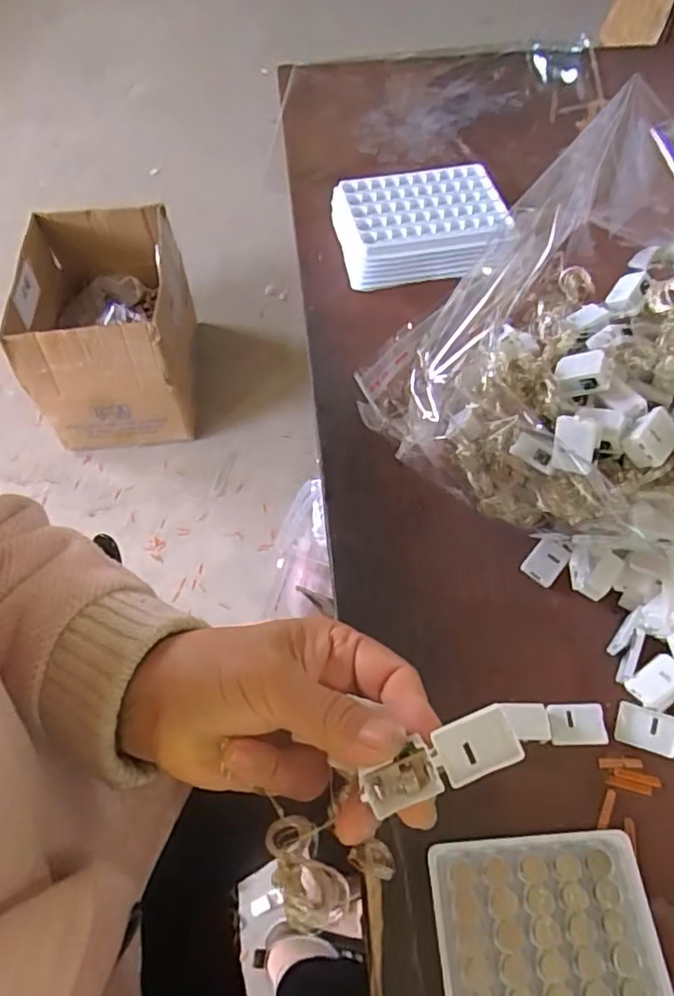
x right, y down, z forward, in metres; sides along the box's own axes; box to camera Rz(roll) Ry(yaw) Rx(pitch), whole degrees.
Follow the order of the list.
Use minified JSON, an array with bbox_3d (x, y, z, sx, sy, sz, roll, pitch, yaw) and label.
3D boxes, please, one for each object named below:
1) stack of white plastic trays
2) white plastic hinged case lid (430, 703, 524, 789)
[{"bbox_3d":[0.067,-0.214,0.482,0.132,0.042,0.100,-5,59,-4],"label":"stack of white plastic trays"},{"bbox_3d":[0.048,0.086,0.208,0.027,0.004,0.021,-17,84,0],"label":"white plastic hinged case lid"}]

